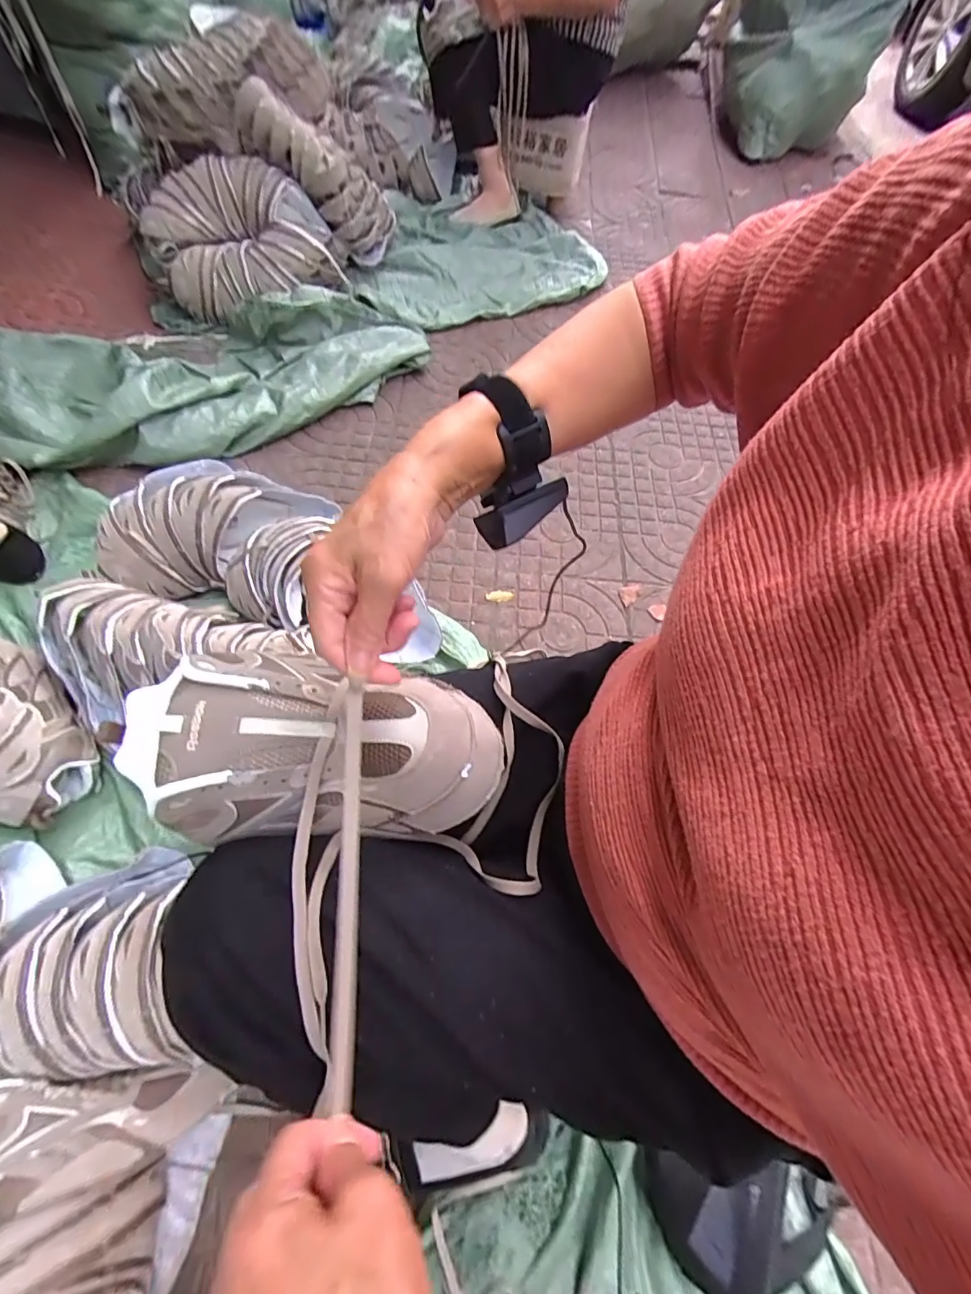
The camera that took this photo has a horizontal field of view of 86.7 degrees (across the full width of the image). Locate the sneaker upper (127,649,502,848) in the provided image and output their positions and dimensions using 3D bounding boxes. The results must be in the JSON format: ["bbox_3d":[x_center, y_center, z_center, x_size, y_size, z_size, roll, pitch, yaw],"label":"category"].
[{"bbox_3d":[-0.119,0.065,0.377,0.257,0.066,0.128,4,60,-6],"label":"sneaker upper"}]

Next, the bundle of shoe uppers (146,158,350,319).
[{"bbox_3d":[-0.507,-0.859,1.099,0.373,0.202,0.162,-17,63,-13],"label":"bundle of shoe uppers"}]

